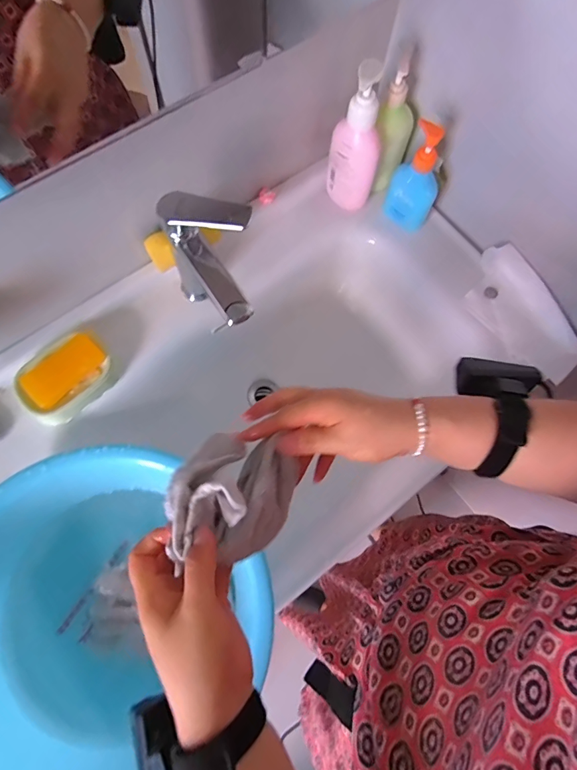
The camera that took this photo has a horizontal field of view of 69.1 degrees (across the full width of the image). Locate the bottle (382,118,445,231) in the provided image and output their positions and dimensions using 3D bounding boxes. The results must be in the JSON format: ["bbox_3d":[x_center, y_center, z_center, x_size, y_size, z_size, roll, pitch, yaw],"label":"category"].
[{"bbox_3d":[0.195,-0.312,0.638,0.074,0.170,0.041,31,75,8],"label":"bottle"}]

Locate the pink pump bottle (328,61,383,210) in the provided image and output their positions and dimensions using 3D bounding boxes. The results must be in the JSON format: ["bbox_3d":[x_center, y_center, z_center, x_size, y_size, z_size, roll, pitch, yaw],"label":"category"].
[{"bbox_3d":[0.097,-0.342,0.616,0.072,0.221,0.055,11,73,2],"label":"pink pump bottle"}]

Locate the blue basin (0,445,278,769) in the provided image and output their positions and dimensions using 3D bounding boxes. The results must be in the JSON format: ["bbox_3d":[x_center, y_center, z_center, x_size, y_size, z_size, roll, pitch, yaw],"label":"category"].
[{"bbox_3d":[-0.207,0.252,0.467,0.327,0.123,0.335,-29,75,-9],"label":"blue basin"}]

